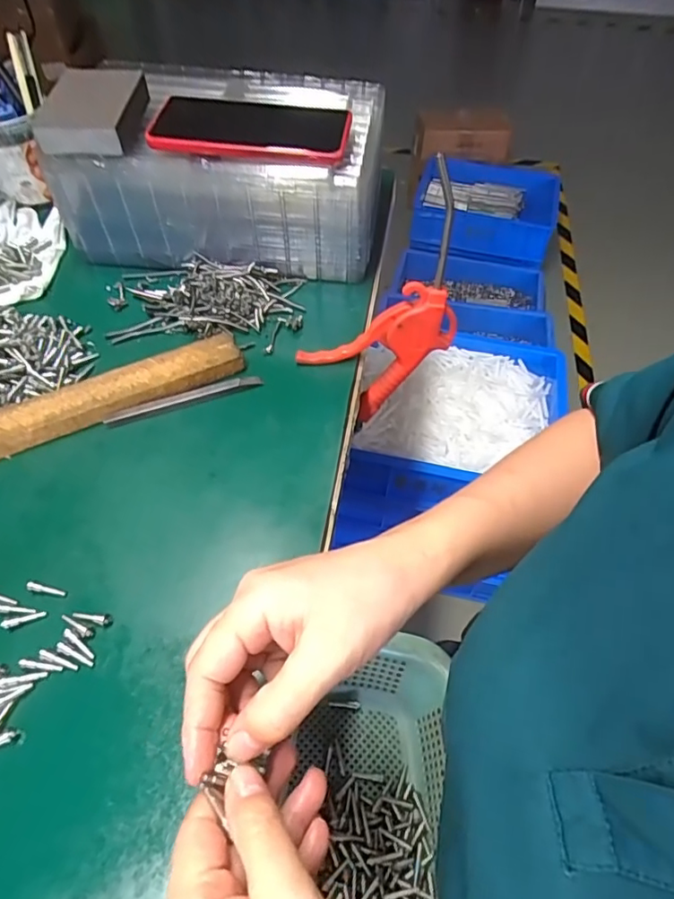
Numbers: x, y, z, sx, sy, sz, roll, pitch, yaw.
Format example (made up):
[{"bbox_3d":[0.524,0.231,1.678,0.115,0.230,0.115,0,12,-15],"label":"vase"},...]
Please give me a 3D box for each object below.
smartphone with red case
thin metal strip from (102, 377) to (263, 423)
[{"bbox_3d":[-0.073,-0.268,0.463,0.161,0.014,0.070,9,60,5],"label":"smartphone with red case"},{"bbox_3d":[-0.119,-0.040,0.435,0.123,0.007,0.010,-18,56,-14],"label":"thin metal strip"}]

